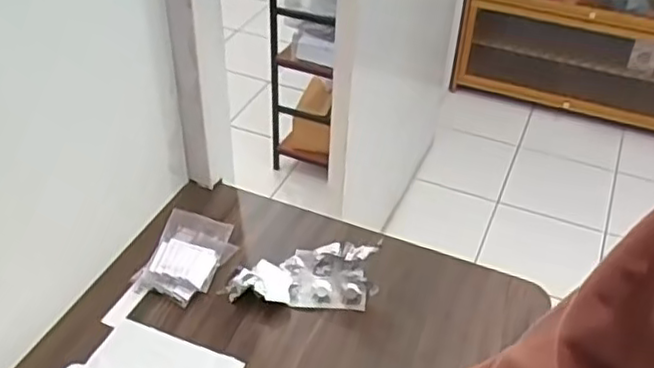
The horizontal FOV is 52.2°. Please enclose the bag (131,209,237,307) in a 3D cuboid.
[{"bbox_3d":[-0.150,0.075,0.720,0.075,0.035,0.109,13,41,14],"label":"bag"}]

